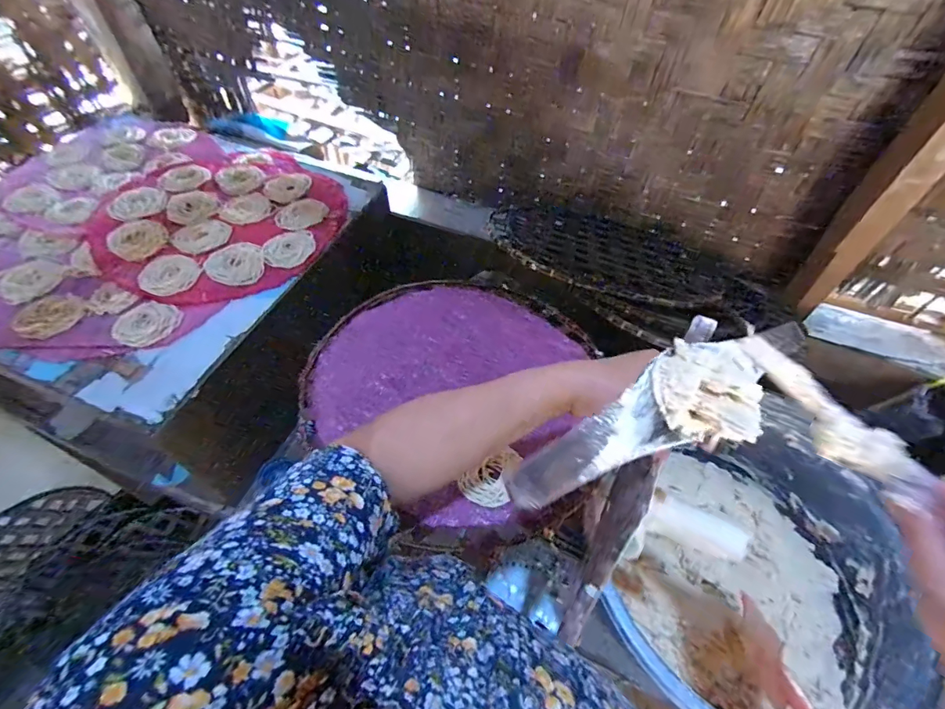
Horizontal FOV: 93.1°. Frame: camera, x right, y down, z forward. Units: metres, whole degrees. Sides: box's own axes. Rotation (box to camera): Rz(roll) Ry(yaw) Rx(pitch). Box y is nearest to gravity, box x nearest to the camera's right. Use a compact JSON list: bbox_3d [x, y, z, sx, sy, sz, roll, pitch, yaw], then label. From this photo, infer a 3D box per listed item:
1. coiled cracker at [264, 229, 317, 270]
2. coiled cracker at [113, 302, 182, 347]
[{"bbox_3d":[-0.270,-0.160,0.663,0.066,0.008,0.082,13,53,7],"label":"coiled cracker"},{"bbox_3d":[-0.417,-0.040,0.572,0.071,0.011,0.072,1,52,-1],"label":"coiled cracker"}]

